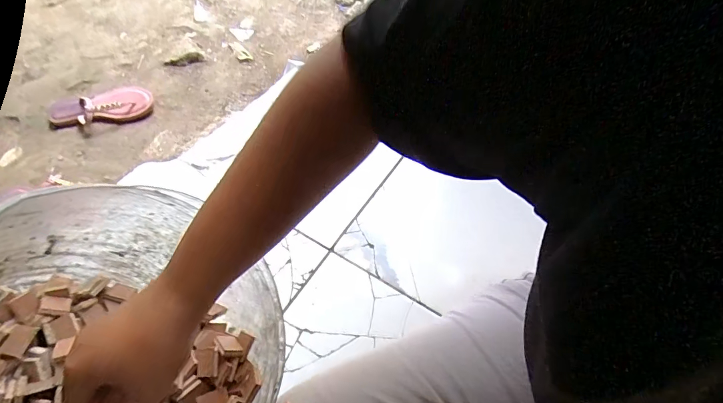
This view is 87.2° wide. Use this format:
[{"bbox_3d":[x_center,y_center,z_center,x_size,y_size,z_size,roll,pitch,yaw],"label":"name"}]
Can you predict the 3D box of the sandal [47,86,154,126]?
[{"bbox_3d":[-0.590,-0.212,0.860,0.232,0.044,0.105,-8,55,-5],"label":"sandal"}]

